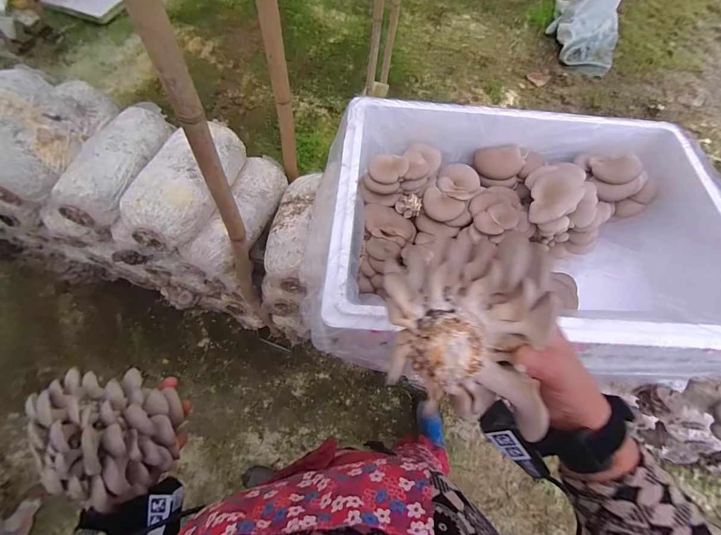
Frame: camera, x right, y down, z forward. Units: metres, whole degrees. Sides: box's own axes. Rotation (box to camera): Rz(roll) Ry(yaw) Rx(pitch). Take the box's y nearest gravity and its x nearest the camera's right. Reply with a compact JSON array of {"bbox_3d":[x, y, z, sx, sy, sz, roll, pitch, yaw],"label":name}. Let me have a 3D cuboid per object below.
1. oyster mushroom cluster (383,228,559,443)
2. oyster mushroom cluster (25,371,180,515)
[{"bbox_3d":[0.077,0.043,0.250,0.106,0.067,0.115,0,100,15],"label":"oyster mushroom cluster"},{"bbox_3d":[-0.251,0.166,0.333,0.101,0.073,0.120,-6,67,-5],"label":"oyster mushroom cluster"}]

